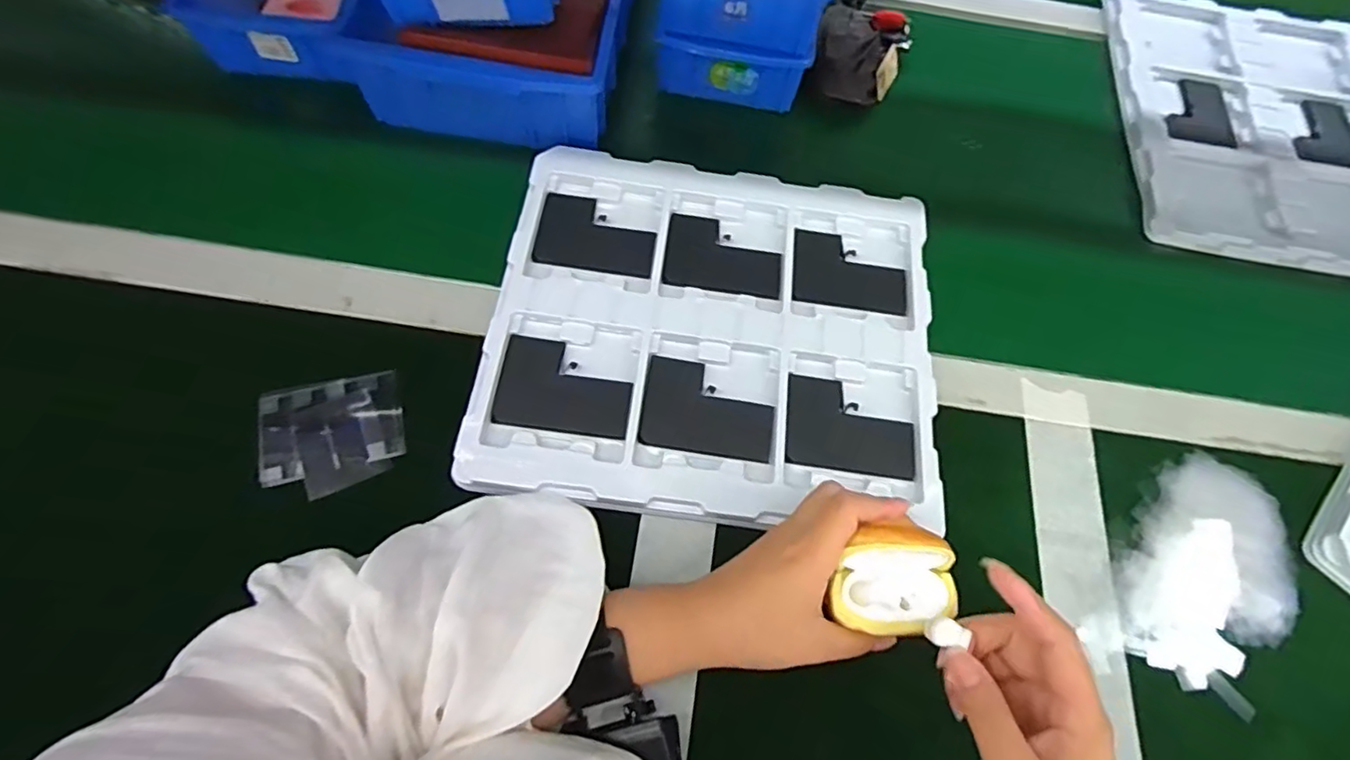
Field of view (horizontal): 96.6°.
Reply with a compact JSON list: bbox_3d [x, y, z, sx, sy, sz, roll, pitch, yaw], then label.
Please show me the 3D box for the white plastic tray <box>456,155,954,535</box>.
[{"bbox_3d":[0.029,-0.037,0.453,0.321,0.040,0.285,7,67,-2],"label":"white plastic tray"}]

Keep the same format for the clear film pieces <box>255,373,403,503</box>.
[{"bbox_3d":[-0.234,0.038,0.412,0.089,0.010,0.076,-12,69,-9],"label":"clear film pieces"}]

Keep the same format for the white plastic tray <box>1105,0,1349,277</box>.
[{"bbox_3d":[0.579,-0.253,0.588,0.284,0.016,0.327,11,67,0],"label":"white plastic tray"}]

